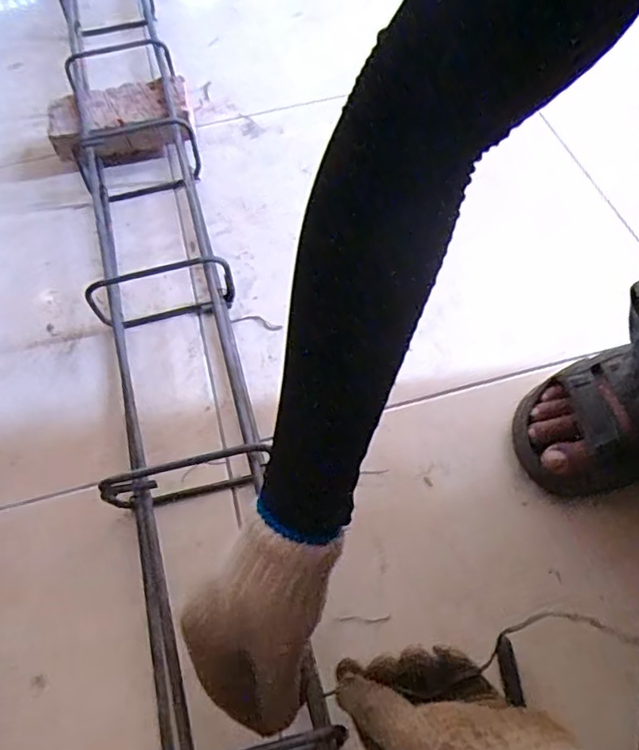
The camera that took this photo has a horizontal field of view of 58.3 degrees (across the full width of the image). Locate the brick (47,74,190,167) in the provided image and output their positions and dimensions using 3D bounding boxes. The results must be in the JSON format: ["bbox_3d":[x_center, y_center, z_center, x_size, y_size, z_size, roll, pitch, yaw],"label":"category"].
[{"bbox_3d":[-0.249,-0.317,0.727,0.169,0.068,0.088,-13,59,-4],"label":"brick"}]

